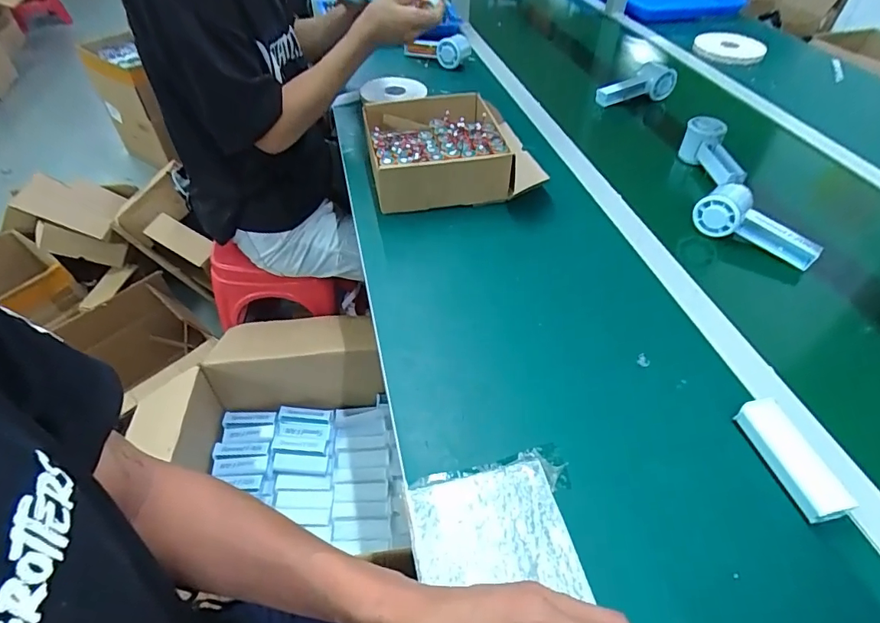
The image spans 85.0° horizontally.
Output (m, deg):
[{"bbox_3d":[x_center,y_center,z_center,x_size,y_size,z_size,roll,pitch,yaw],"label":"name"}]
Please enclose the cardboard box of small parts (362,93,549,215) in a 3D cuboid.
[{"bbox_3d":[0.015,-0.240,0.700,0.235,0.067,0.210,-10,47,-10],"label":"cardboard box of small parts"}]

